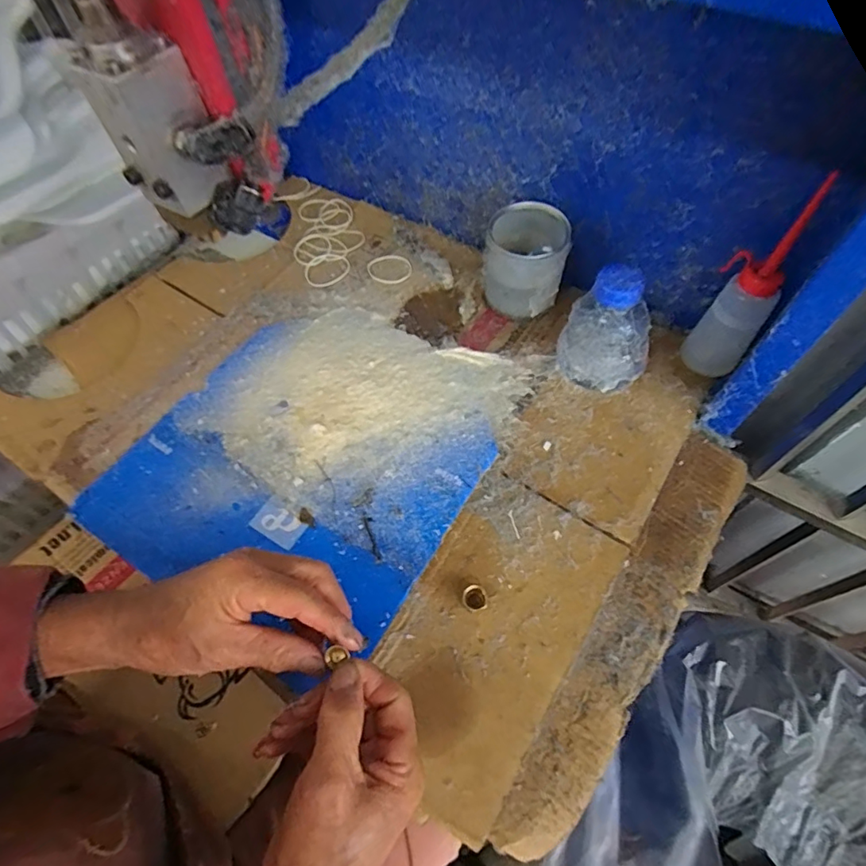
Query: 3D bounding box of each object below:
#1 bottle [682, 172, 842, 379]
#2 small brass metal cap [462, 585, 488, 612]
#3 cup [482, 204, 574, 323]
[{"bbox_3d":[0.269,-0.119,0.434,0.044,0.172,0.047,21,63,13],"label":"bottle"},{"bbox_3d":[0.033,0.130,0.397,0.018,0.013,0.017,-1,60,1],"label":"small brass metal cap"},{"bbox_3d":[0.098,-0.180,0.537,0.082,0.094,0.080,-1,60,1],"label":"cup"}]

